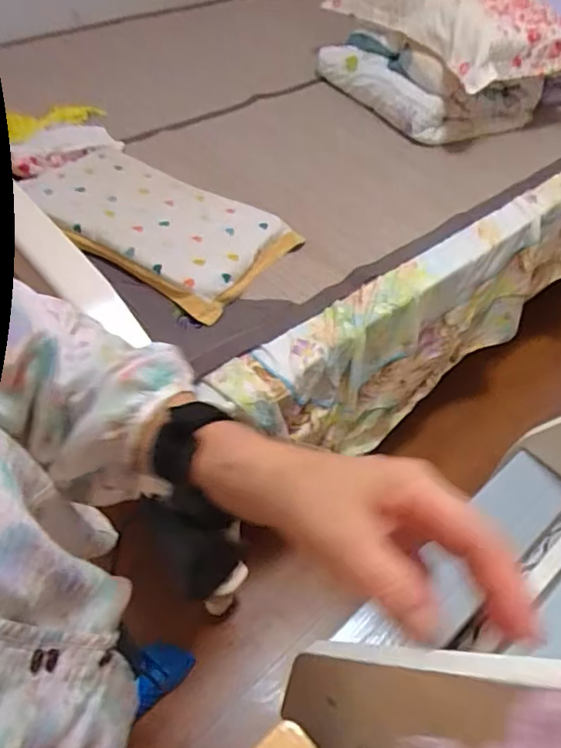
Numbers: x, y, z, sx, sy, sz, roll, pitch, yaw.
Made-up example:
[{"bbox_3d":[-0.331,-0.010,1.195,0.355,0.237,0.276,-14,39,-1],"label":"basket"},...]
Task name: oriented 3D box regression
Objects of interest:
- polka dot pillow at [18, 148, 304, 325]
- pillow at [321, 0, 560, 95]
[{"bbox_3d":[-0.255,-0.301,1.133,0.486,0.069,0.285,29,54,19],"label":"polka dot pillow"},{"bbox_3d":[0.454,-0.947,1.468,0.400,0.141,0.602,-21,54,-20],"label":"pillow"}]

